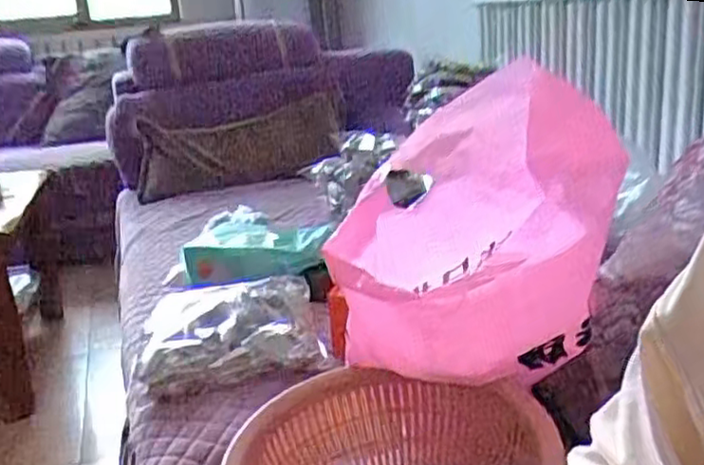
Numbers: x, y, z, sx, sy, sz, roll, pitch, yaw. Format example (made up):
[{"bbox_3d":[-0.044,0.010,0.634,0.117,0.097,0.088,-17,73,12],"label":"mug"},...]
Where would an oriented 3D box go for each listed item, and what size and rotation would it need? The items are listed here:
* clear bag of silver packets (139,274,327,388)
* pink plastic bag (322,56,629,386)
[{"bbox_3d":[-0.184,0.141,1.047,0.262,0.077,0.221,-7,17,-8],"label":"clear bag of silver packets"},{"bbox_3d":[0.127,0.004,0.673,0.201,0.255,0.278,8,21,36],"label":"pink plastic bag"}]

